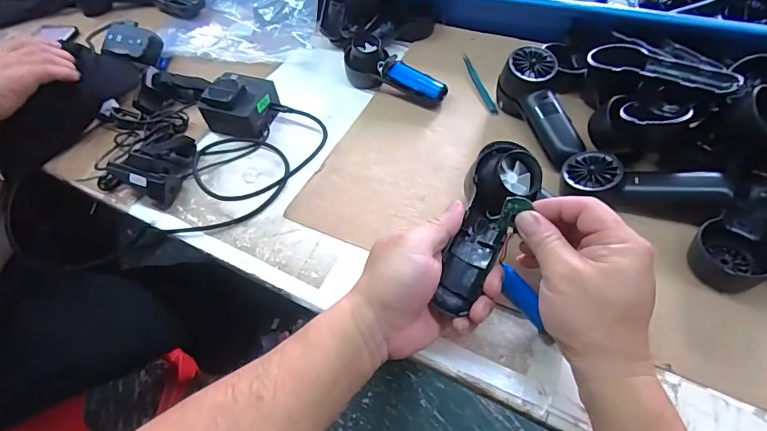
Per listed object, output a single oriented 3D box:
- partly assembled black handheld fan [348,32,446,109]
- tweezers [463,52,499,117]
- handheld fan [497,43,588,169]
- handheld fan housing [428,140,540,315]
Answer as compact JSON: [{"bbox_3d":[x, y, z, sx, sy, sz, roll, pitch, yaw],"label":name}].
[{"bbox_3d":[0.015,-0.192,0.572,0.147,0.049,0.054,26,59,22],"label":"partly assembled black handheld fan"},{"bbox_3d":[0.130,-0.180,0.578,0.011,0.009,0.122,-12,53,-4],"label":"tweezers"},{"bbox_3d":[0.187,-0.126,0.493,0.058,0.069,0.146,-15,53,-7],"label":"handheld fan"},{"bbox_3d":[0.084,0.009,0.352,0.053,0.028,0.145,21,84,19],"label":"handheld fan housing"}]

